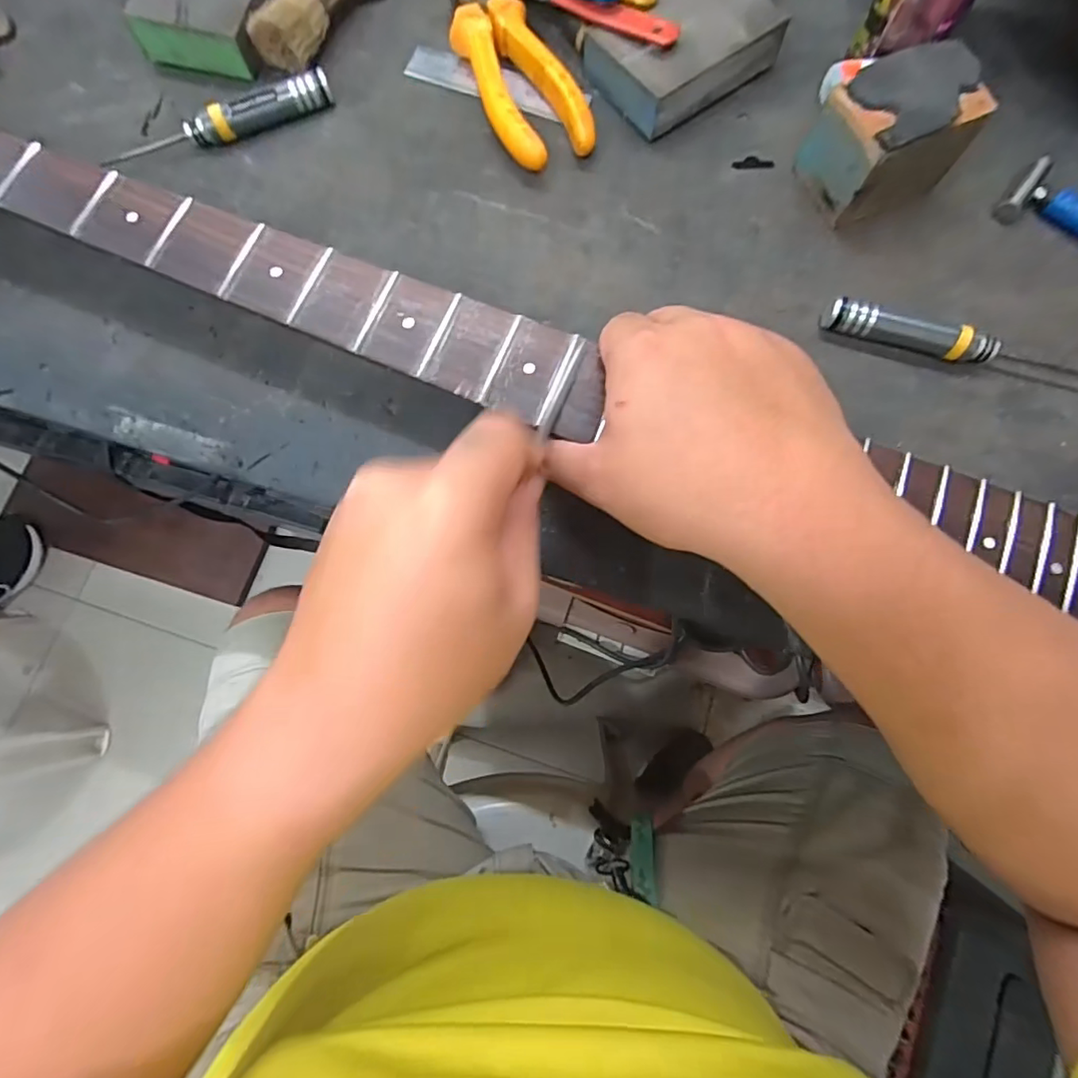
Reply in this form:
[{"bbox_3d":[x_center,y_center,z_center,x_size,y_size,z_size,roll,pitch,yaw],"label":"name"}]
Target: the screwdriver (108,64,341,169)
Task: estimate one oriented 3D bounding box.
[{"bbox_3d":[-0.190,-0.252,0.326,0.133,0.021,0.017,-22,79,-4],"label":"screwdriver"}]

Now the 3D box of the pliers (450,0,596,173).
[{"bbox_3d":[-0.017,-0.290,0.332,0.054,0.022,0.146,-23,79,-4],"label":"pliers"}]

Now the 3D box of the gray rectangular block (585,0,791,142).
[{"bbox_3d":[0.089,-0.298,0.327,0.100,0.032,0.071,-34,80,-6],"label":"gray rectangular block"}]

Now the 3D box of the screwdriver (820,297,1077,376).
[{"bbox_3d":[0.226,-0.106,0.295,0.137,0.018,0.015,15,79,4],"label":"screwdriver"}]

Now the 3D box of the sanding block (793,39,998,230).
[{"bbox_3d":[0.192,-0.222,0.300,0.074,0.054,0.053,-23,79,-4],"label":"sanding block"}]

